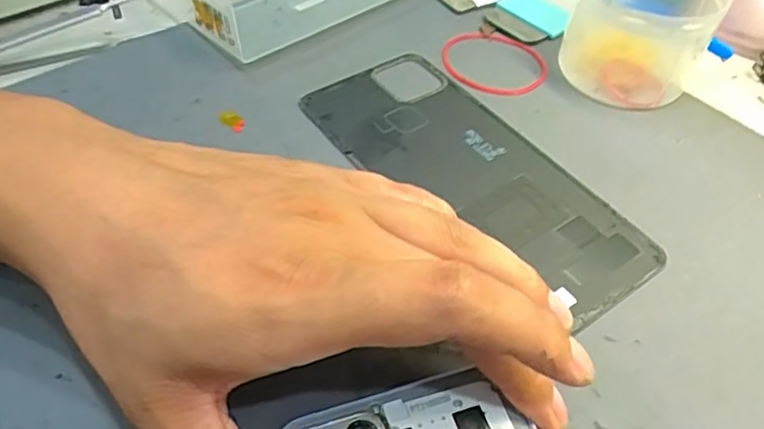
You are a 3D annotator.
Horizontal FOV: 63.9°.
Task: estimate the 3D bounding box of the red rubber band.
[{"bbox_3d":[0.056,-0.077,0.304,0.051,0.004,0.052,3,49,-1],"label":"red rubber band"}]

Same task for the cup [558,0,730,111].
[{"bbox_3d":[0.123,-0.092,0.294,0.064,0.046,0.072,17,50,12],"label":"cup"}]

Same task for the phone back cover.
[{"bbox_3d":[0.036,-0.019,0.253,0.070,0.004,0.156,-29,57,-26],"label":"phone back cover"}]

